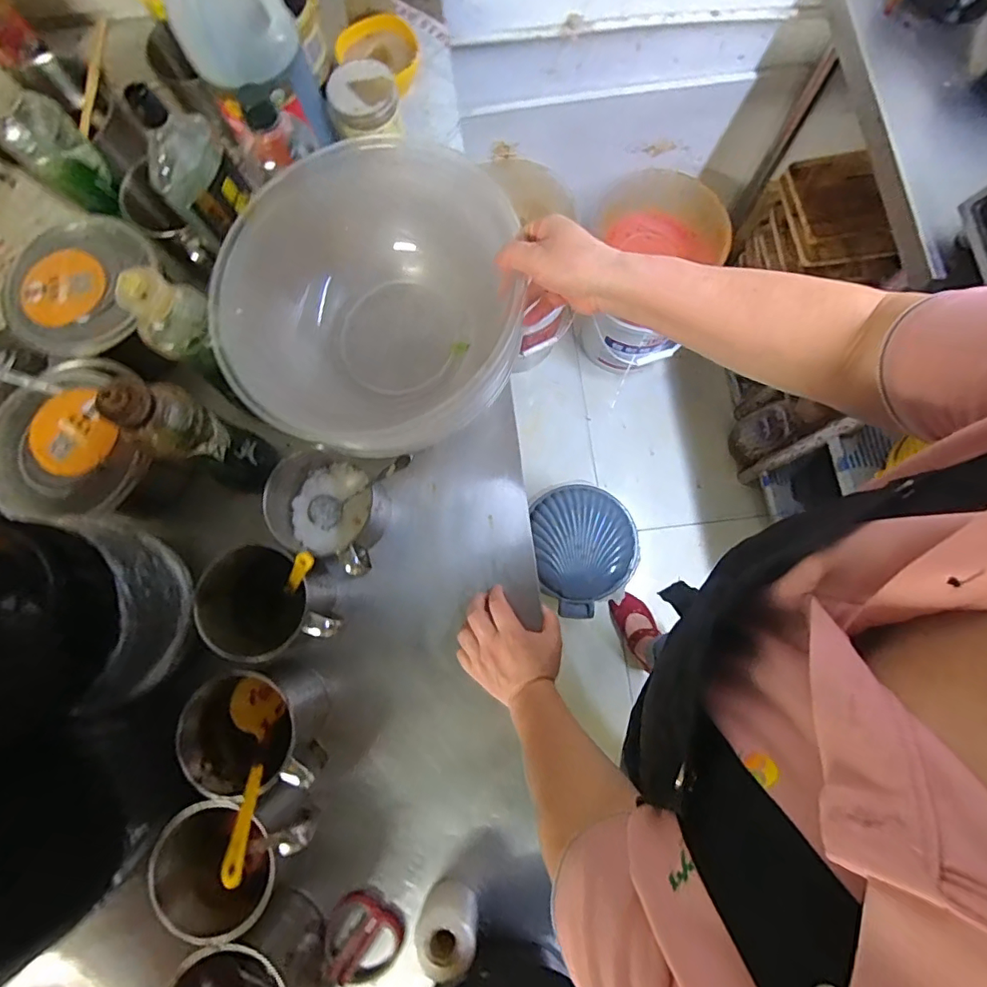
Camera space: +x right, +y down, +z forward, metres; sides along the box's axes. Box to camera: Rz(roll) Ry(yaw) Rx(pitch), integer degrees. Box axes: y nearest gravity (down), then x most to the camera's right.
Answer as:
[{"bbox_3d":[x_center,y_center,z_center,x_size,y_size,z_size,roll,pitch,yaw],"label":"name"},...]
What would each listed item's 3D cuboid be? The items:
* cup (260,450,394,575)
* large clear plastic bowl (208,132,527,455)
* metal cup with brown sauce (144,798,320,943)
[{"bbox_3d":[-0.181,0.019,0.569,0.118,0.129,0.105,16,80,5],"label":"cup"},{"bbox_3d":[-0.124,-0.195,0.529,0.272,0.130,0.245,-18,79,-2],"label":"large clear plastic bowl"},{"bbox_3d":[-0.247,0.341,0.496,0.131,0.101,0.106,-42,81,-7],"label":"metal cup with brown sauce"}]

